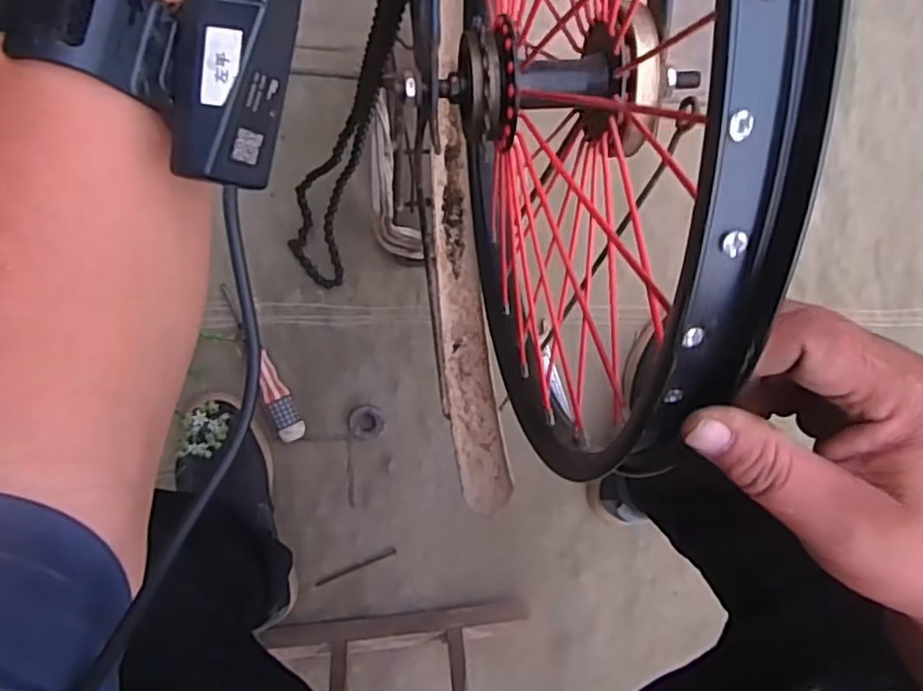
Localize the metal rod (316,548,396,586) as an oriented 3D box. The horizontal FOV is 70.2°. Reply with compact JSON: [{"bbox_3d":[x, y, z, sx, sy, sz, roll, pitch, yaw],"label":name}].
[{"bbox_3d":[-0.128,0.270,0.800,0.101,0.006,0.009,-21,98,-6],"label":"metal rod"}]

